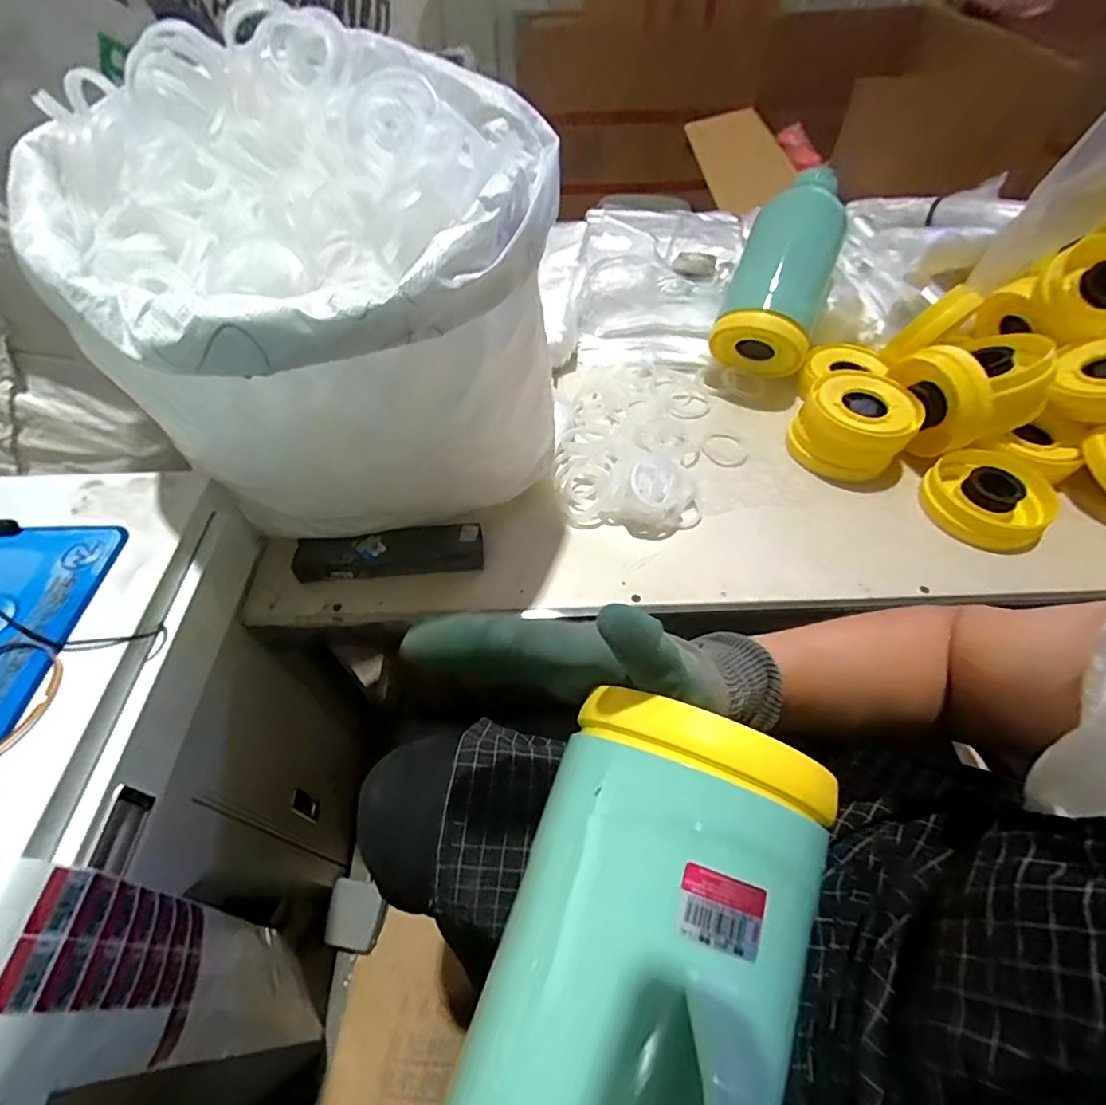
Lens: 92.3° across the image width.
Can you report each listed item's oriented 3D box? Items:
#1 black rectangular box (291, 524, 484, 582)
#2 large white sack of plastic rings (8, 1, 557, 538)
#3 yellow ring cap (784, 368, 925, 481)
[{"bbox_3d":[-0.179,0.002,0.588,0.202,0.033,0.048,-8,53,-6],"label":"black rectangular box"},{"bbox_3d":[-0.185,-0.194,0.476,0.327,0.338,0.322,22,55,16],"label":"large white sack of plastic rings"},{"bbox_3d":[0.418,-0.181,0.735,0.140,0.084,0.157,36,60,24],"label":"yellow ring cap"}]

